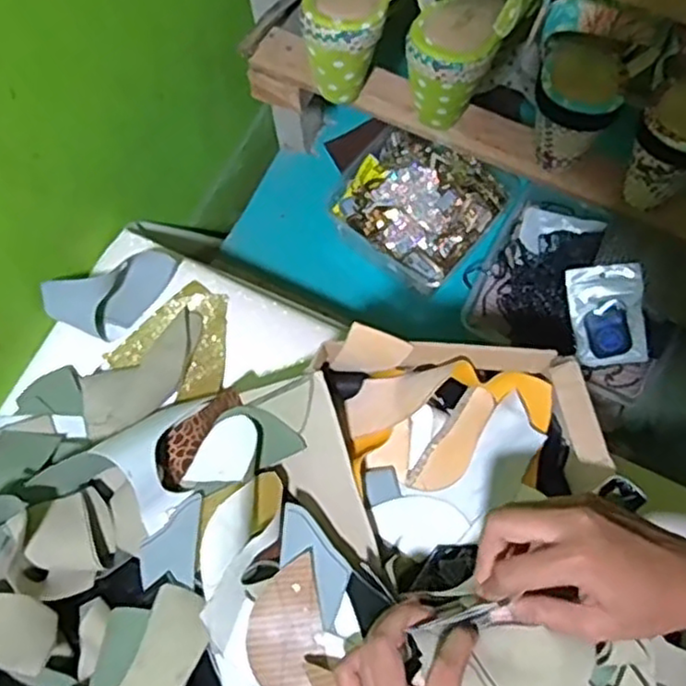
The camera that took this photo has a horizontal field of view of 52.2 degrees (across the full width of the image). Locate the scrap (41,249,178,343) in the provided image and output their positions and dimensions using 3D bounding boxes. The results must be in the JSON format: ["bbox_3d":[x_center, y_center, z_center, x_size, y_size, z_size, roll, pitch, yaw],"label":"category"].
[{"bbox_3d":[-0.200,-0.047,0.615,0.114,0.061,0.050,-33,74,-9],"label":"scrap"}]

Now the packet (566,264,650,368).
[{"bbox_3d":[0.260,-0.026,0.686,0.067,0.009,0.095,-7,100,18],"label":"packet"}]

